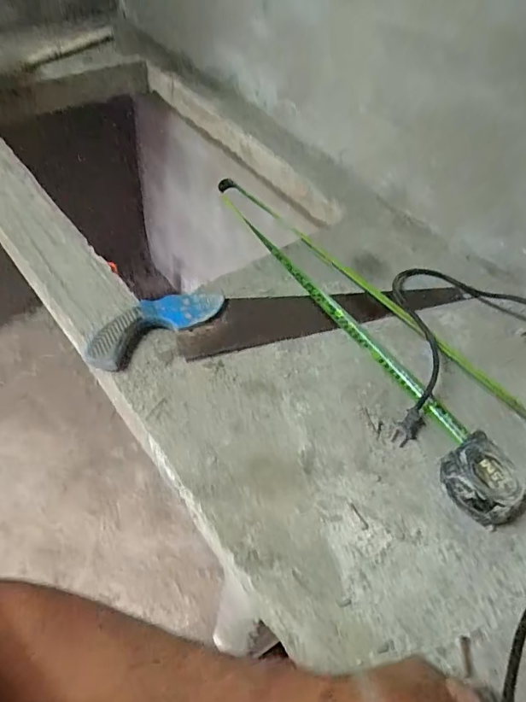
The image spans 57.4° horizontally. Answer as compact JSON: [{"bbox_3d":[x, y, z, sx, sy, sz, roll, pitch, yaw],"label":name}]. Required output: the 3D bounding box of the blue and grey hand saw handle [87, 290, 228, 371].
[{"bbox_3d":[-0.143,-0.037,0.636,0.190,0.024,0.064,-29,61,-27],"label":"blue and grey hand saw handle"}]

